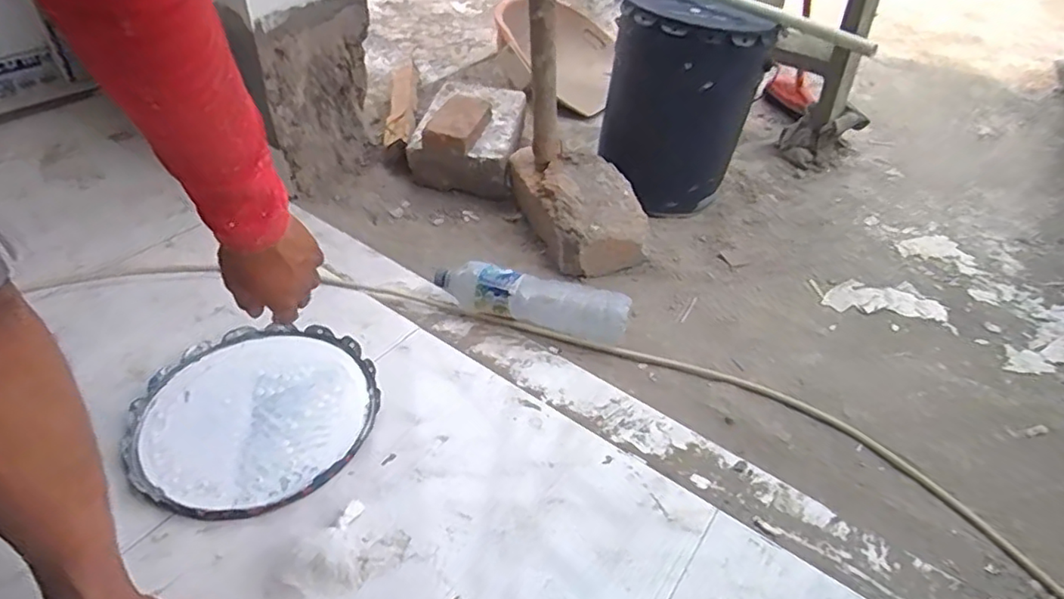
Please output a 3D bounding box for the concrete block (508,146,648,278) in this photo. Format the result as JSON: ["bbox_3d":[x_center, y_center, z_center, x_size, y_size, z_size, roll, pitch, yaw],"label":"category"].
[{"bbox_3d":[0.087,-0.177,1.119,0.177,0.131,0.298,-12,43,-17],"label":"concrete block"}]

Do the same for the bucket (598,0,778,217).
[{"bbox_3d":[0.281,-0.380,1.182,0.259,0.377,0.259,8,41,6],"label":"bucket"}]

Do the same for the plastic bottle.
[{"bbox_3d":[-0.005,0.001,0.955,0.319,0.076,0.080,11,41,9],"label":"plastic bottle"}]

